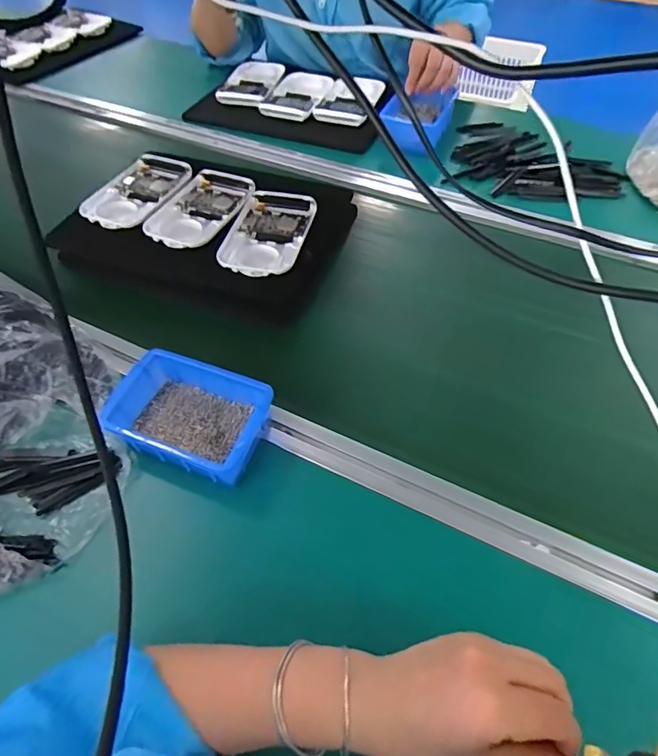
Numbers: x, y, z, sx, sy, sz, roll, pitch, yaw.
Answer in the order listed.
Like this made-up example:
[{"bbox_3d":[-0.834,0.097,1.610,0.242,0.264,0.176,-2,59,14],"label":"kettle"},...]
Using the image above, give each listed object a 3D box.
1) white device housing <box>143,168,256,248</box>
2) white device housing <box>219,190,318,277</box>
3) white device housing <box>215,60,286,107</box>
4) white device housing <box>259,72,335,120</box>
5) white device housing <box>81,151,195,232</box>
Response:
[{"bbox_3d":[-0.177,-0.231,0.676,0.105,0.017,0.168,18,55,20],"label":"white device housing"},{"bbox_3d":[-0.078,-0.188,0.640,0.099,0.016,0.161,6,52,12],"label":"white device housing"},{"bbox_3d":[-0.148,-0.550,0.940,0.094,0.028,0.150,10,53,14],"label":"white device housing"},{"bbox_3d":[-0.059,-0.512,0.916,0.101,0.025,0.162,13,53,17],"label":"white device housing"},{"bbox_3d":[-0.270,-0.263,0.702,0.099,0.026,0.155,16,54,19],"label":"white device housing"}]

